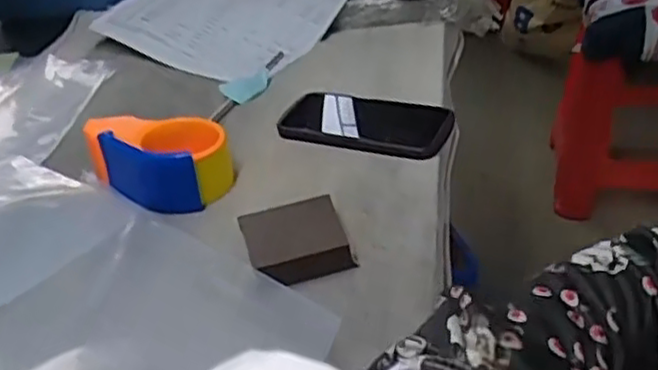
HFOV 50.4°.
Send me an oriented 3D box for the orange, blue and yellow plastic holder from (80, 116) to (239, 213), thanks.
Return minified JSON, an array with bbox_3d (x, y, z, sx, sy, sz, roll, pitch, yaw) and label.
[{"bbox_3d":[-0.153,-0.029,0.644,0.128,0.058,0.084,22,44,35],"label":"orange, blue and yellow plastic holder"}]

